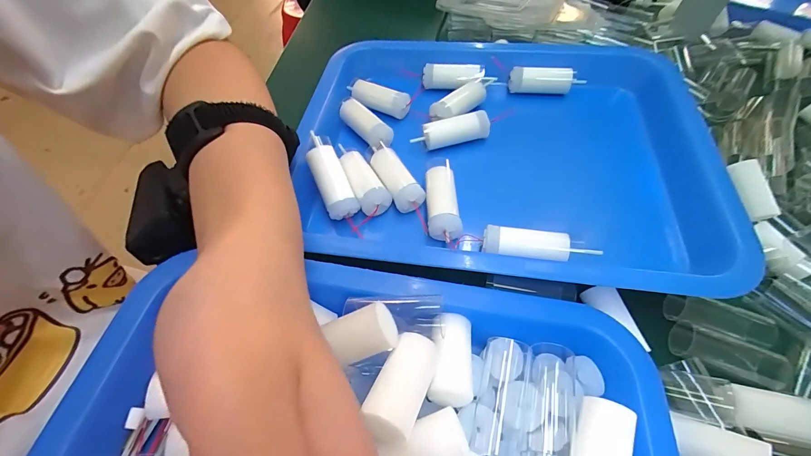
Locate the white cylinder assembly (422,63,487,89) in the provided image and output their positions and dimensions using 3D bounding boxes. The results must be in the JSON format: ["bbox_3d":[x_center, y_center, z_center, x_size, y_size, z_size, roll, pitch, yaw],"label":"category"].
[{"bbox_3d":[0.041,-0.132,0.301,0.053,0.018,0.016,2,53,14],"label":"white cylinder assembly"}]

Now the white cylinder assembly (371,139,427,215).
[{"bbox_3d":[-0.008,-0.036,0.241,0.018,0.018,0.055,-24,60,-20],"label":"white cylinder assembly"}]

